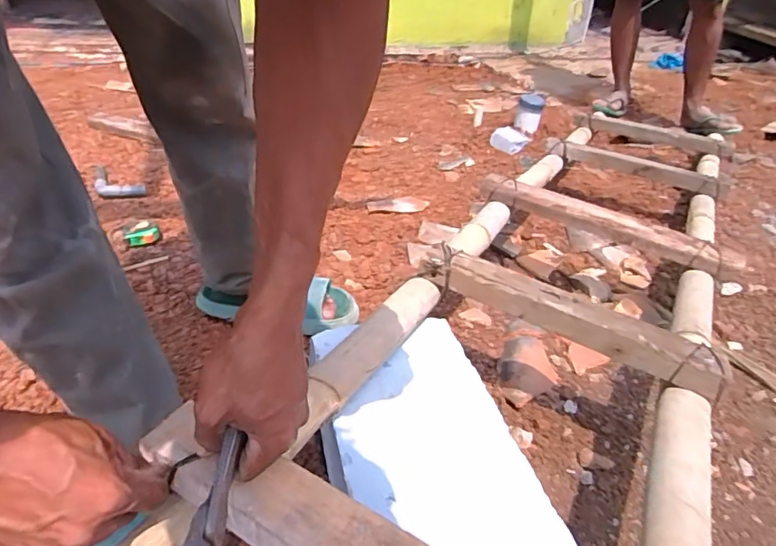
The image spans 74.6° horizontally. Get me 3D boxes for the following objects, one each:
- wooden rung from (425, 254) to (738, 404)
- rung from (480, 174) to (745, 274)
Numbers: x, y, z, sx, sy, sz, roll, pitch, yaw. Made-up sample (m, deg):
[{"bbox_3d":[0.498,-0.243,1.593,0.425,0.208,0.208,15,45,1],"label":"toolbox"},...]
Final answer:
[{"bbox_3d":[0.234,0.050,0.675,0.377,0.044,0.065,22,40,23],"label":"wooden rung"},{"bbox_3d":[0.404,-0.099,0.965,0.477,0.047,0.060,23,40,24],"label":"rung"}]

